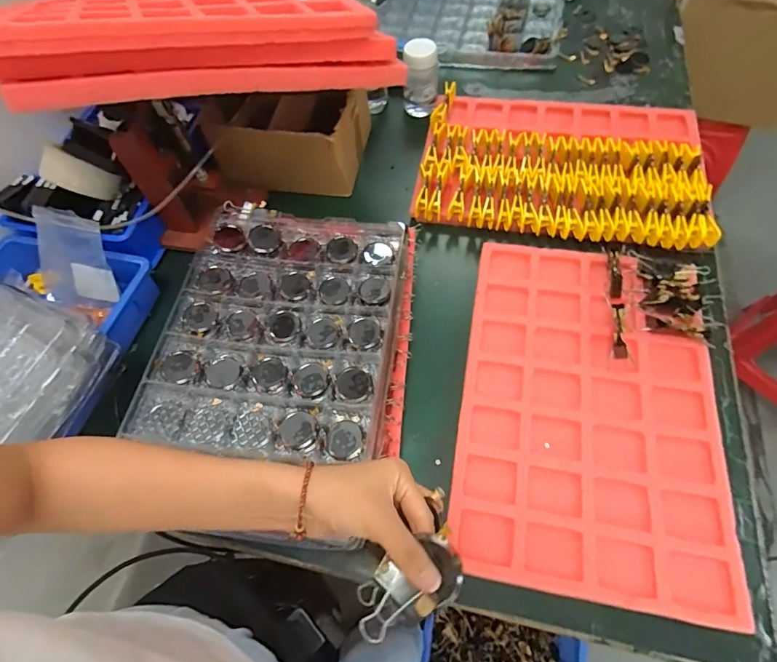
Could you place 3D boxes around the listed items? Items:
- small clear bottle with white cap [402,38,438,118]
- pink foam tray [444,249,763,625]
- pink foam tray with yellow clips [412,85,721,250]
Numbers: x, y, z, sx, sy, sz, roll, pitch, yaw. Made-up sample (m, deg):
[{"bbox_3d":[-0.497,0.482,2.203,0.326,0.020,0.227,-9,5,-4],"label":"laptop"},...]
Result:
[{"bbox_3d":[0.066,-0.515,0.924,0.071,0.113,0.072,-5,61,1],"label":"small clear bottle with white cap"},{"bbox_3d":[0.273,0.092,0.625,0.324,0.015,0.492,7,62,8],"label":"pink foam tray"},{"bbox_3d":[0.314,-0.321,0.834,0.489,0.053,0.364,9,62,9],"label":"pink foam tray with yellow clips"}]

